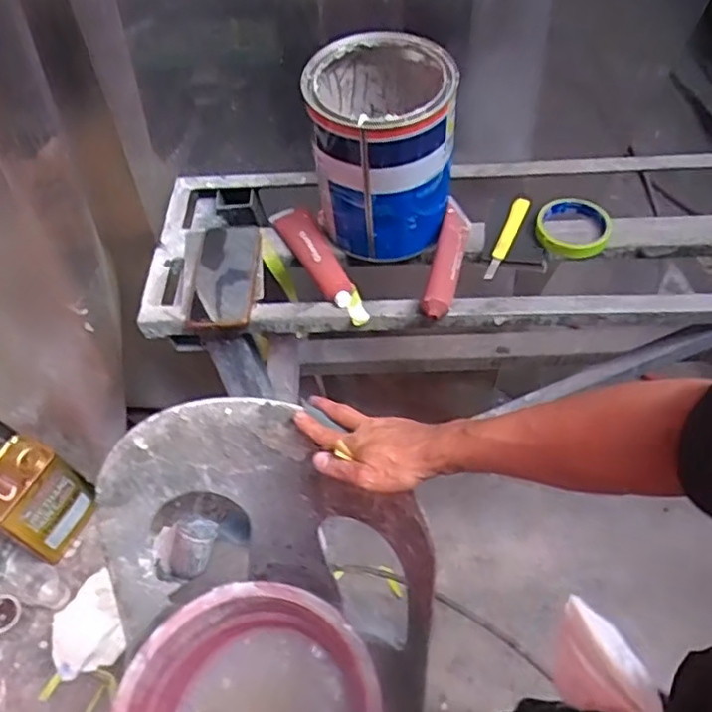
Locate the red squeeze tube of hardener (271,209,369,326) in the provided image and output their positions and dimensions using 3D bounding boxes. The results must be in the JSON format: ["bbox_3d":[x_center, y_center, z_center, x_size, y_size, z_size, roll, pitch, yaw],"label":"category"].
[{"bbox_3d":[-0.046,-0.121,0.800,0.043,0.034,0.209,-25,56,-14],"label":"red squeeze tube of hardener"}]

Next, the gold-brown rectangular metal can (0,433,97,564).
[{"bbox_3d":[-0.661,0.300,1.339,0.108,0.252,0.169,26,59,21],"label":"gold-brown rectangular metal can"}]

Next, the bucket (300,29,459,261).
[{"bbox_3d":[0.028,-0.246,0.764,0.153,0.206,0.175,-5,53,0],"label":"bucket"}]

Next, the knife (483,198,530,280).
[{"bbox_3d":[0.185,-0.144,0.799,0.018,0.018,0.131,21,70,18],"label":"knife"}]

